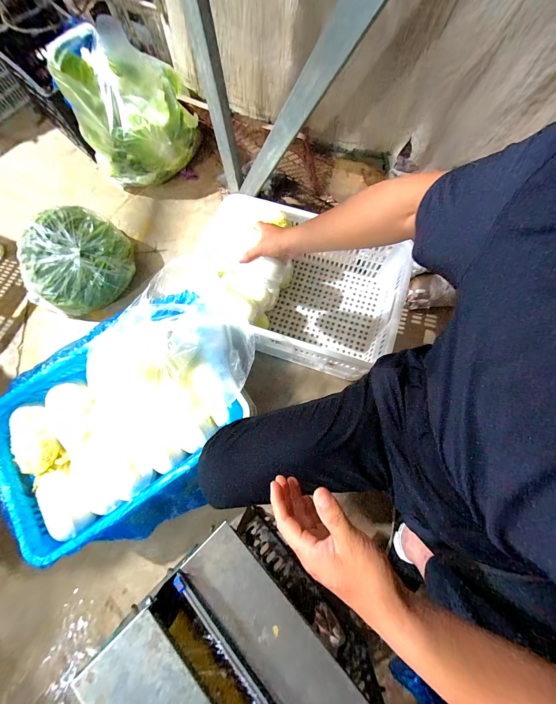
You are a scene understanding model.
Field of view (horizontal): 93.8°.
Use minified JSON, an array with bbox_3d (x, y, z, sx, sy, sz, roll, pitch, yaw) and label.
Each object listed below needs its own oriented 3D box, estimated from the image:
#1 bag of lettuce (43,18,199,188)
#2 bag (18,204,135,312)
[{"bbox_3d":[-0.531,-0.884,0.943,0.419,0.340,0.308,-31,76,-6],"label":"bag of lettuce"},{"bbox_3d":[-0.724,-0.307,0.910,0.393,0.191,0.305,-23,75,-4],"label":"bag"}]

